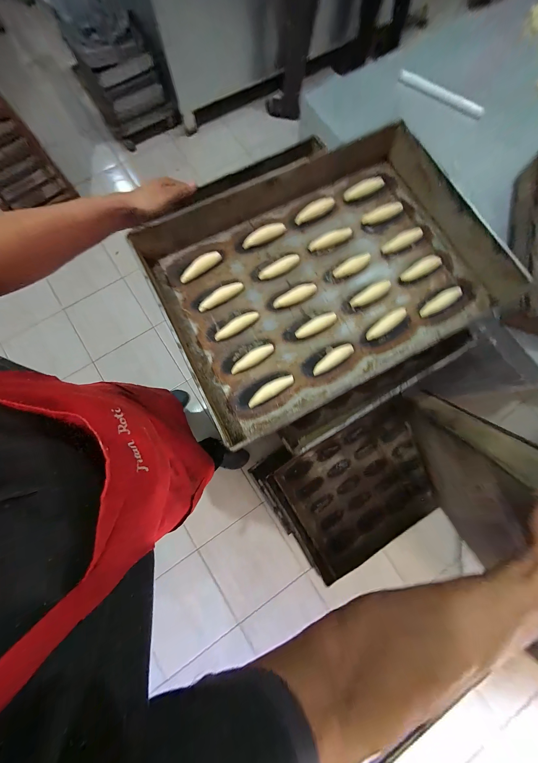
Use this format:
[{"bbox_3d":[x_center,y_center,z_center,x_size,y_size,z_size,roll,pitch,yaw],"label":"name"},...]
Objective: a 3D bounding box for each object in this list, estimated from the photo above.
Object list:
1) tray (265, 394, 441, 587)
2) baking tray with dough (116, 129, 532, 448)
[{"bbox_3d":[0.312,0.337,0.827,0.527,0.057,0.361,-29,80,-7],"label":"tray"},{"bbox_3d":[0.089,-0.180,0.406,0.522,0.064,0.383,-26,80,-6],"label":"baking tray with dough"}]

